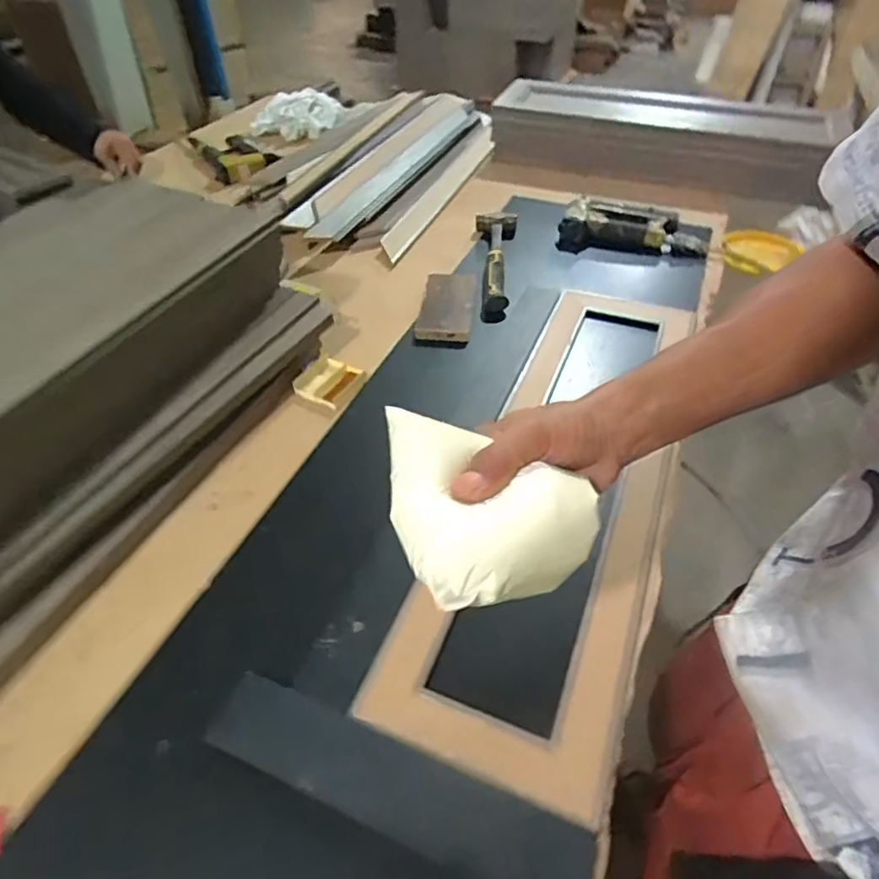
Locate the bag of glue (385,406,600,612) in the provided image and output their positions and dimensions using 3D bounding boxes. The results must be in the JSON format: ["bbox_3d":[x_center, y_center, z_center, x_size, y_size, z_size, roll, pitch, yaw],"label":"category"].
[{"bbox_3d":[0.028,0.033,0.319,0.110,0.039,0.120,-15,48,-15],"label":"bag of glue"}]

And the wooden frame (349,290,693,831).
[{"bbox_3d":[0.150,0.016,0.625,0.200,0.037,0.663,15,47,17],"label":"wooden frame"}]

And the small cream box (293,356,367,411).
[{"bbox_3d":[-0.144,-0.076,0.736,0.075,0.013,0.066,25,51,22],"label":"small cream box"}]

